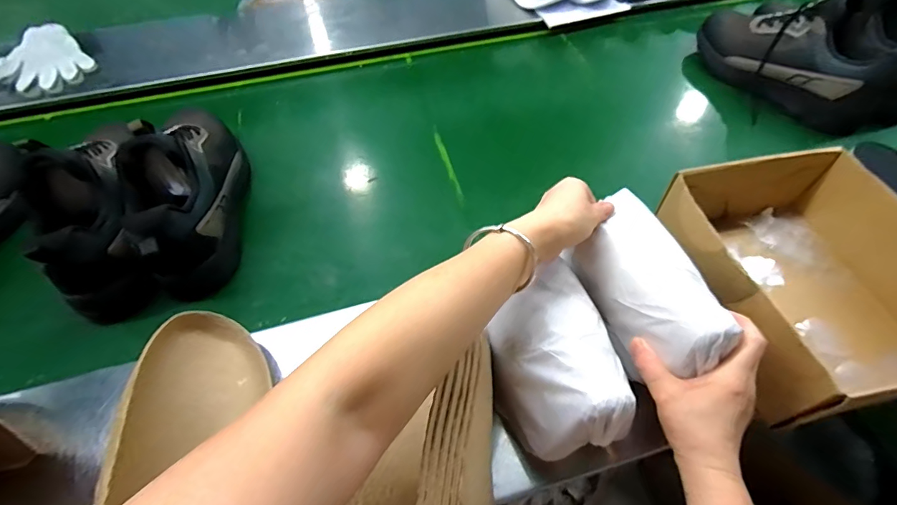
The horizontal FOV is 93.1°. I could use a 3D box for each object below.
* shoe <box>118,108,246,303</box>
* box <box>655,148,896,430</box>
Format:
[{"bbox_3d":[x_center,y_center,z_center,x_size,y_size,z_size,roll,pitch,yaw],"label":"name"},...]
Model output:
[{"bbox_3d":[-0.352,-0.113,0.579,0.093,0.157,0.330,-10,55,-5],"label":"shoe"},{"bbox_3d":[0.393,0.025,0.466,0.244,0.103,0.260,-11,55,-6],"label":"box"}]

